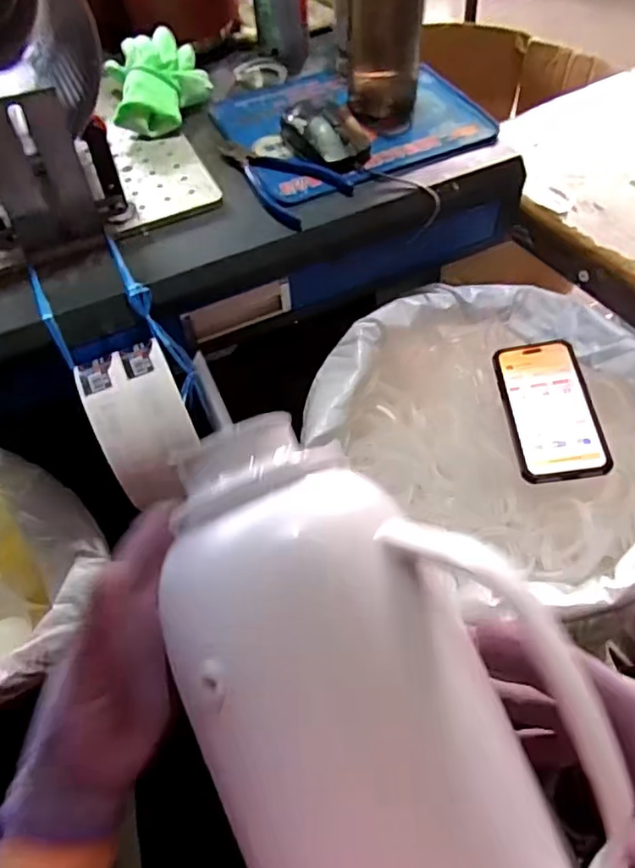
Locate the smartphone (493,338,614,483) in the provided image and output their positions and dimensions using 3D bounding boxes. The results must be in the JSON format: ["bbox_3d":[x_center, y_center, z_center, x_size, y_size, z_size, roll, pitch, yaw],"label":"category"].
[{"bbox_3d":[0.234,-0.028,0.608,0.082,0.010,0.161,-10,57,10],"label":"smartphone"}]

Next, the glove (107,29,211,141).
[{"bbox_3d":[-0.169,-0.377,0.646,0.107,0.059,0.126,-13,54,-5],"label":"glove"}]

